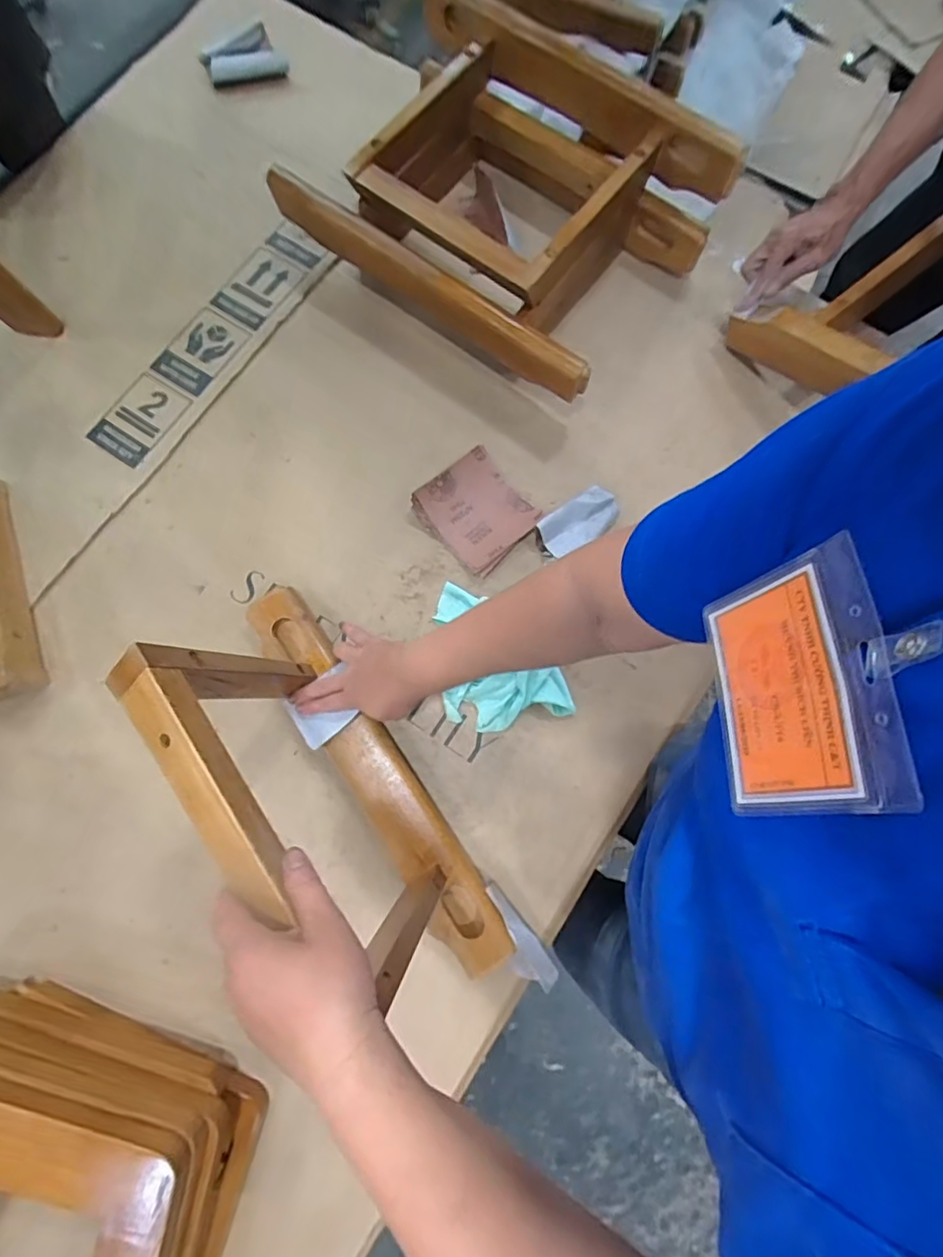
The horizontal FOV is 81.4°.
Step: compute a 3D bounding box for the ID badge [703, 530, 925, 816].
[{"bbox_3d":[0.131,0.025,0.227,0.004,0.083,0.097,6,69,-15],"label":"ID badge"}]

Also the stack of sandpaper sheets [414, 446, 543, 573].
[{"bbox_3d":[0.008,-0.152,0.706,0.118,0.024,0.135,-42,79,-9],"label":"stack of sandpaper sheets"}]

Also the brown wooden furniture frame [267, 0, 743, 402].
[{"bbox_3d":[0.038,-0.584,0.716,0.509,0.165,0.381,39,79,9],"label":"brown wooden furniture frame"}]

